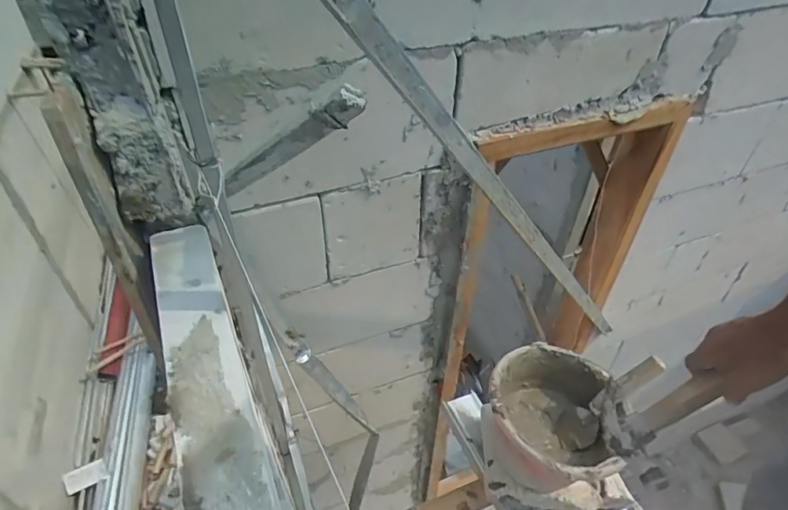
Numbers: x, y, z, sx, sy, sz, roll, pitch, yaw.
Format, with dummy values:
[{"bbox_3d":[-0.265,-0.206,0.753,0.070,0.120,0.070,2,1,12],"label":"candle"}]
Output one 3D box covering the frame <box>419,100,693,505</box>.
[{"bbox_3d":[0.340,0.267,1.405,0.489,1.432,0.095,-17,45,-19],"label":"frame"}]

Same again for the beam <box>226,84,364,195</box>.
[{"bbox_3d":[-0.123,-0.112,0.542,0.276,0.025,0.026,-17,23,46],"label":"beam"}]

